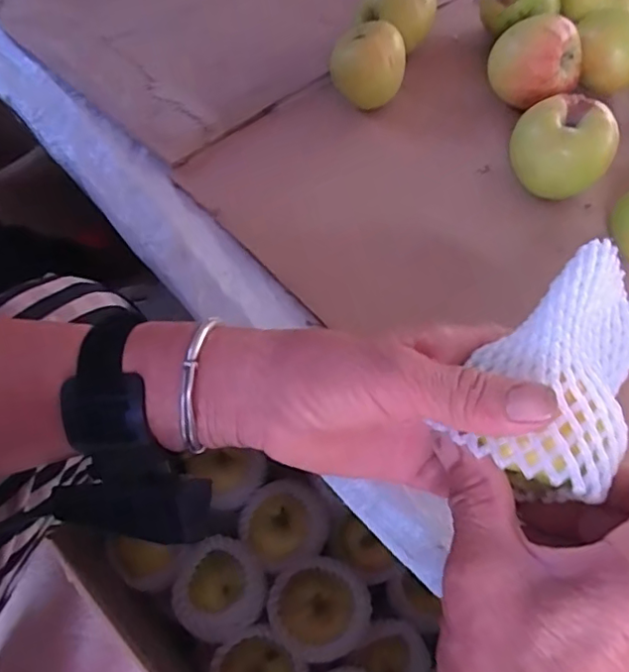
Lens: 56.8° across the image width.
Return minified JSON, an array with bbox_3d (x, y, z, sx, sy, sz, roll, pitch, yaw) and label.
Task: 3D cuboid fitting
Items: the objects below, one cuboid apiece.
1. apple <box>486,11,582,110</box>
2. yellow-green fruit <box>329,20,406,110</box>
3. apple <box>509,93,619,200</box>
[{"bbox_3d":[0.167,-0.202,0.447,0.066,0.067,0.051,19,62,12],"label":"apple"},{"bbox_3d":[0.042,-0.212,0.462,0.056,0.057,0.055,6,60,5],"label":"yellow-green fruit"},{"bbox_3d":[0.171,-0.127,0.409,0.065,0.059,0.052,19,62,12],"label":"apple"}]

